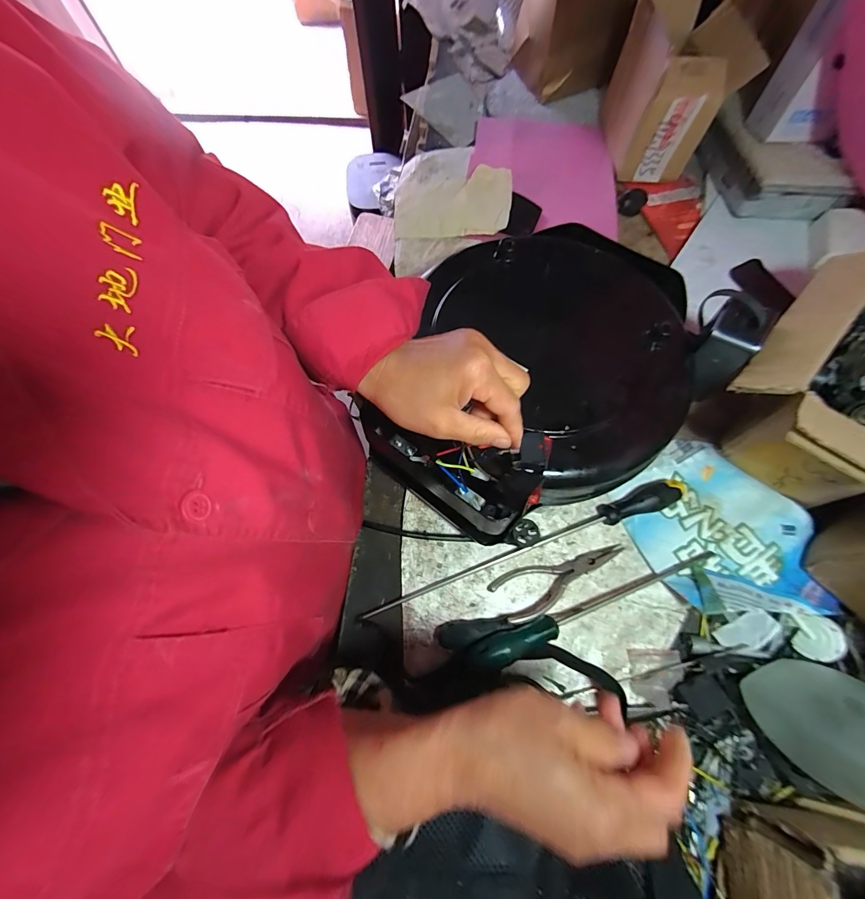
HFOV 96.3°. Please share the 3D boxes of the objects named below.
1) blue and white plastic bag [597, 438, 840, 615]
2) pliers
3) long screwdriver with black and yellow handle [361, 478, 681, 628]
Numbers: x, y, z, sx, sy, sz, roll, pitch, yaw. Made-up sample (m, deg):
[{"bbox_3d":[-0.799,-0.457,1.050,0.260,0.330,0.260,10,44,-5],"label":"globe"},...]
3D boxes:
[{"bbox_3d":[0.321,0.094,0.420,0.172,0.034,0.211,-36,74,-10],"label":"blue and white plastic bag"},{"bbox_3d":[0.107,0.151,0.419,0.223,0.023,0.050,-21,72,-5],"label":"pliers"},{"bbox_3d":[0.101,0.110,0.433,0.386,0.025,0.027,-19,72,-5],"label":"long screwdriver with black and yellow handle"}]

